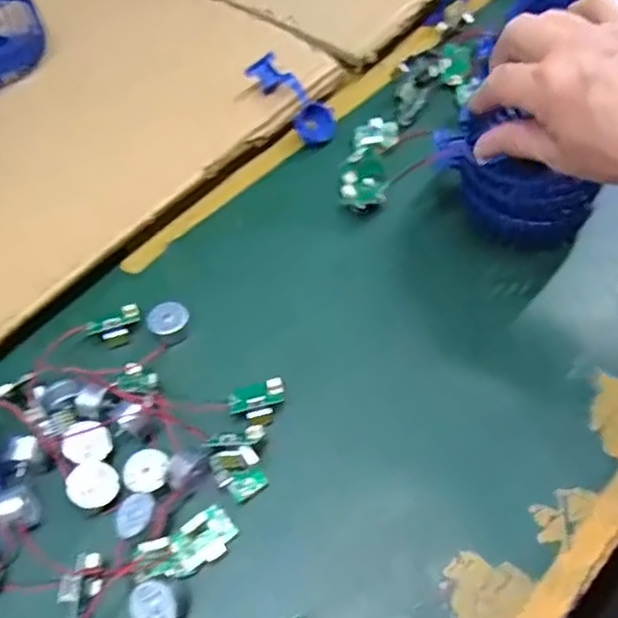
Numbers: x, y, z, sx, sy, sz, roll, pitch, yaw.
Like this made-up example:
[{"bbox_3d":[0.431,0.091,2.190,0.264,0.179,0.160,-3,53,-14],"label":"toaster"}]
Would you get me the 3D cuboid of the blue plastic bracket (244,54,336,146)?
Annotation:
[{"bbox_3d":[-0.009,-0.154,0.470,0.075,0.023,0.028,48,69,-6],"label":"blue plastic bracket"}]

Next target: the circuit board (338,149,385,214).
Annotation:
[{"bbox_3d":[0.036,-0.086,0.439,0.029,0.016,0.045,-1,58,4],"label":"circuit board"}]

